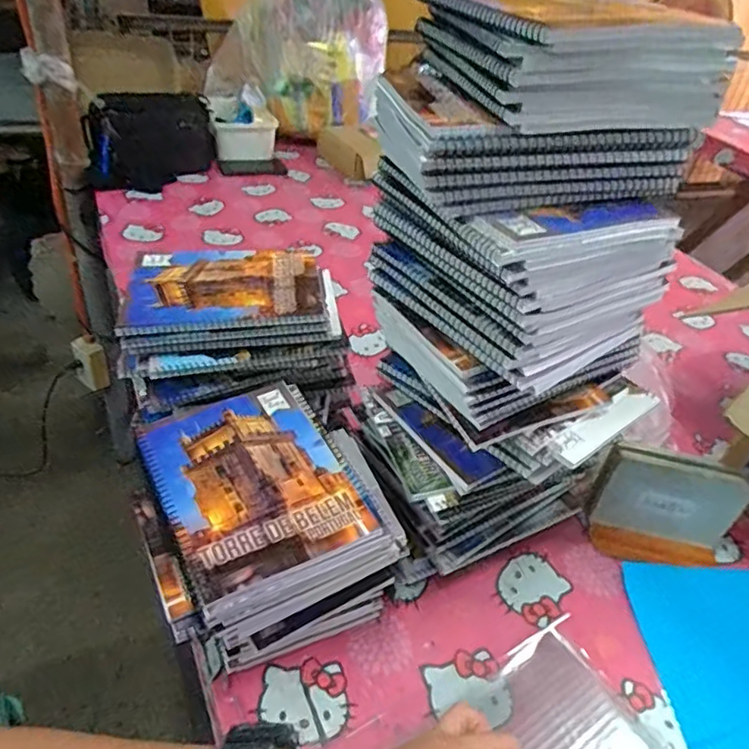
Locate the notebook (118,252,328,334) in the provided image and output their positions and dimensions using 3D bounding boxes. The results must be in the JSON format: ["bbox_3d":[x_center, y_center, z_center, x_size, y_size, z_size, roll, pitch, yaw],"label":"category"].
[{"bbox_3d":[-0.157,-0.091,0.643,0.197,0.021,0.139,0,39,-10],"label":"notebook"}]

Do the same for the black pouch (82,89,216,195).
[{"bbox_3d":[-0.502,-0.537,1.387,0.306,0.166,0.087,-21,46,-32],"label":"black pouch"}]

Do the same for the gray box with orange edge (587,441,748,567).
[{"bbox_3d":[0.340,0.155,0.696,0.159,0.120,0.063,10,38,3],"label":"gray box with orange edge"}]

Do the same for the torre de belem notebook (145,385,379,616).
[{"bbox_3d":[-0.104,0.087,0.527,0.153,0.014,0.197,-16,45,-25],"label":"torre de belem notebook"}]

